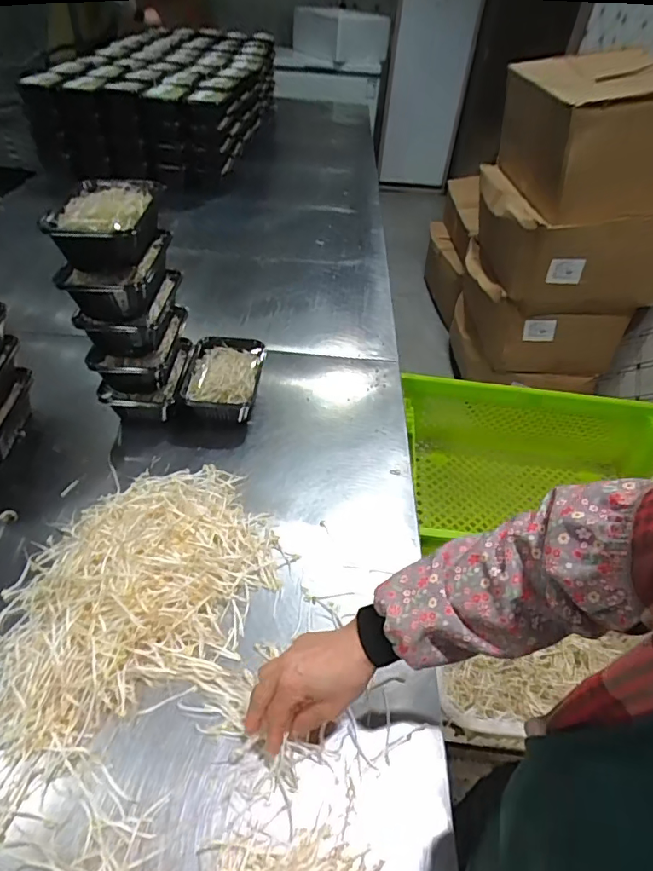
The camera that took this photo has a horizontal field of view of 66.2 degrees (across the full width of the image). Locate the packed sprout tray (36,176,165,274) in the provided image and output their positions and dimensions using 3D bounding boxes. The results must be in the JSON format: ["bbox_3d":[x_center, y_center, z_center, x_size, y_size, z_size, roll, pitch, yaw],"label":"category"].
[{"bbox_3d":[-0.289,-0.287,0.670,0.118,0.059,0.169,2,44,-4],"label":"packed sprout tray"}]

